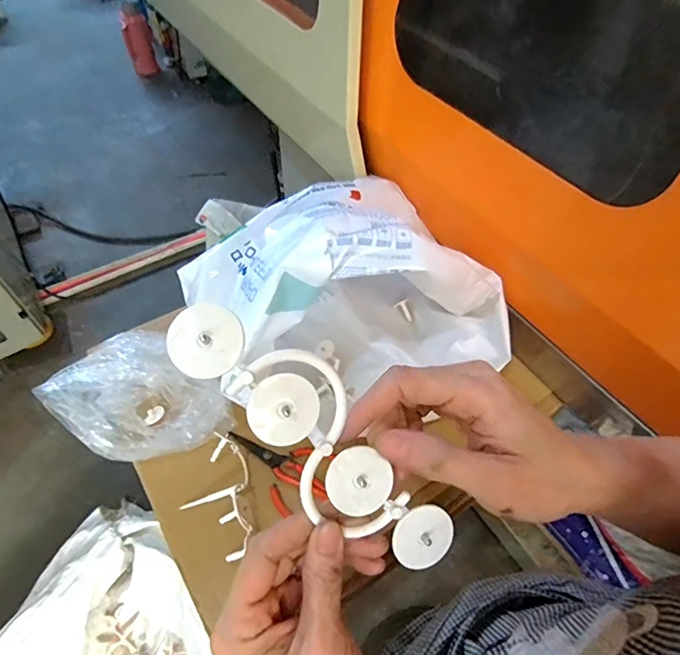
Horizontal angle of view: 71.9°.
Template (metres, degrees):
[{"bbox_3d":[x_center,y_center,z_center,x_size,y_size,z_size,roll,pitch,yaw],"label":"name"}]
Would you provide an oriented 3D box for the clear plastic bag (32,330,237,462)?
[{"bbox_3d":[-0.259,0.092,0.605,0.165,0.086,0.156,30,58,20],"label":"clear plastic bag"}]

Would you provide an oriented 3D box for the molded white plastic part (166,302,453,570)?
[{"bbox_3d":[-0.008,0.057,0.233,0.050,0.012,0.177,-40,103,-7],"label":"molded white plastic part"}]

